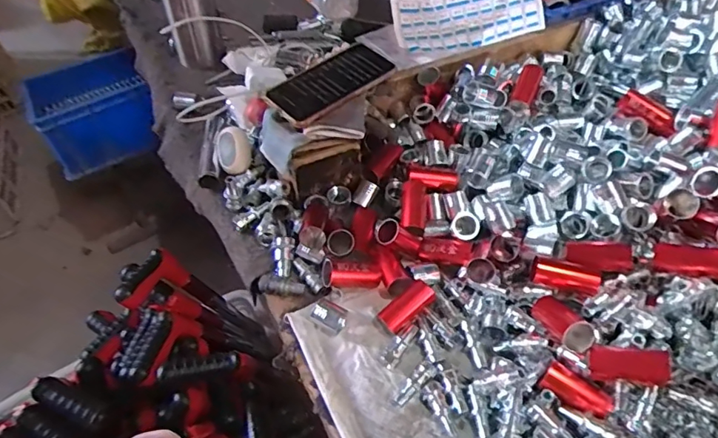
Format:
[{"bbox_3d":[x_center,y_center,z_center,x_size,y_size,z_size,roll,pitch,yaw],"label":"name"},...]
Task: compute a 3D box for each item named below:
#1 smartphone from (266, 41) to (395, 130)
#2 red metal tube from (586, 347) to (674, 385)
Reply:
[{"bbox_3d":[-0.036,-0.168,0.614,0.153,0.015,0.078,-39,65,-21],"label":"smartphone"},{"bbox_3d":[0.229,0.124,0.425,0.061,0.019,0.024,-4,46,26],"label":"red metal tube"}]

